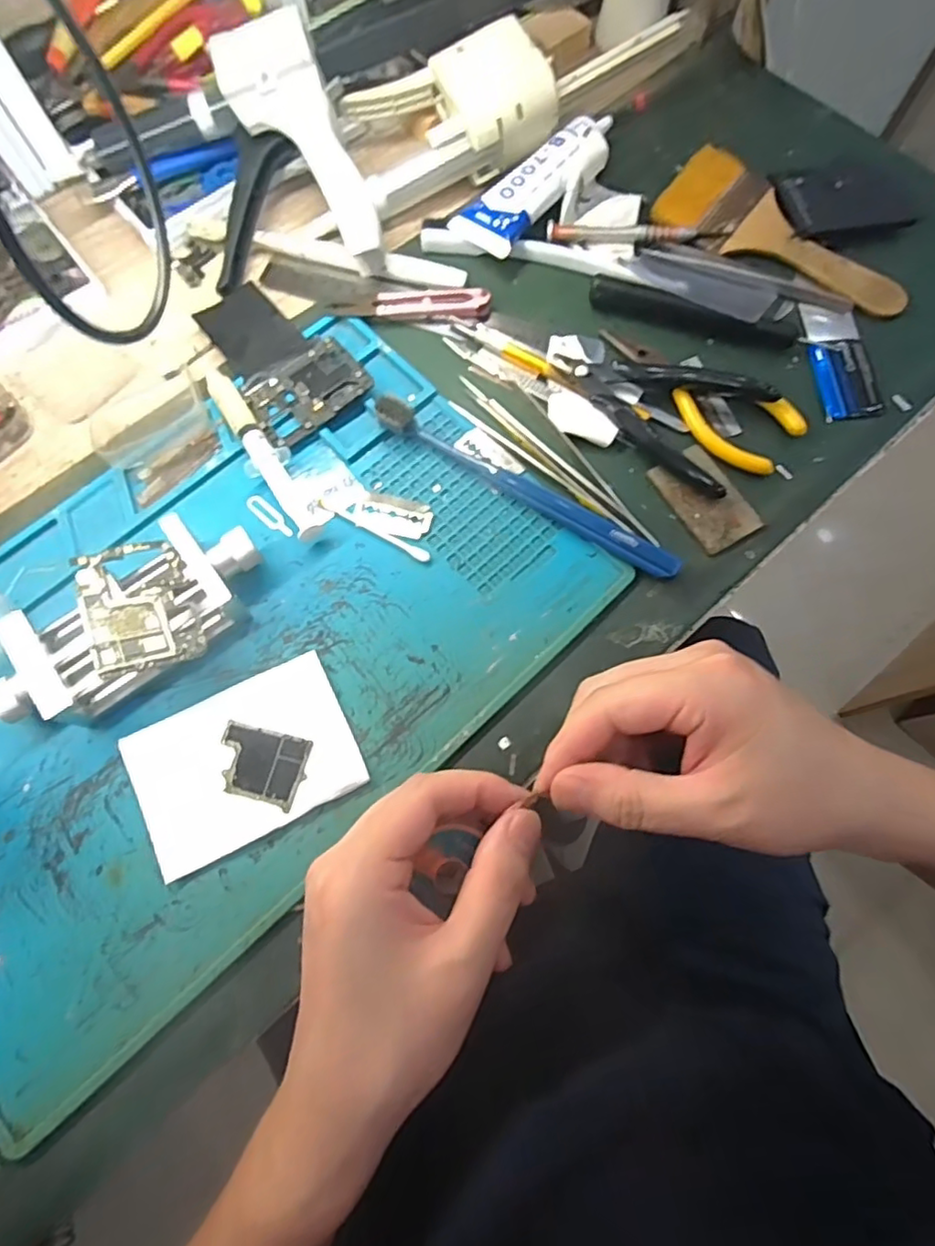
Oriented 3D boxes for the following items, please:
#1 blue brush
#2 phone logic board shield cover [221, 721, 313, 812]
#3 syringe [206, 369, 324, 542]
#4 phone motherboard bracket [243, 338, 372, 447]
[{"bbox_3d":[0.030,-0.074,0.333,0.183,0.017,0.017,30,75,9],"label":"blue brush"},{"bbox_3d":[-0.099,0.067,0.293,0.042,0.004,0.032,13,73,4],"label":"phone logic board shield cover"},{"bbox_3d":[-0.115,-0.095,0.339,0.023,0.012,0.117,-37,76,-11],"label":"syringe"},{"bbox_3d":[-0.094,-0.136,0.356,0.068,0.006,0.048,-39,77,-11],"label":"phone motherboard bracket"}]

